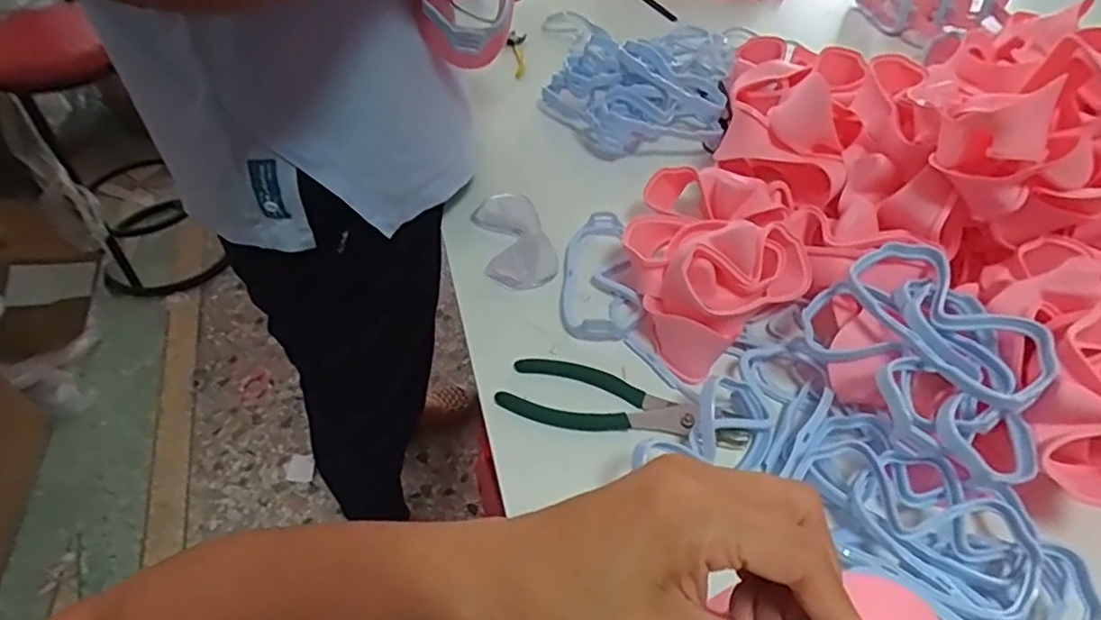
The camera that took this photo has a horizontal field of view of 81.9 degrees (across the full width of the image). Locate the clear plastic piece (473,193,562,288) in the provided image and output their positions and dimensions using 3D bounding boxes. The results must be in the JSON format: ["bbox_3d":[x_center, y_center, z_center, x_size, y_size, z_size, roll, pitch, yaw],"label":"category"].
[{"bbox_3d":[-0.037,-0.072,0.665,0.072,0.017,0.142,-11,50,-10],"label":"clear plastic piece"}]

